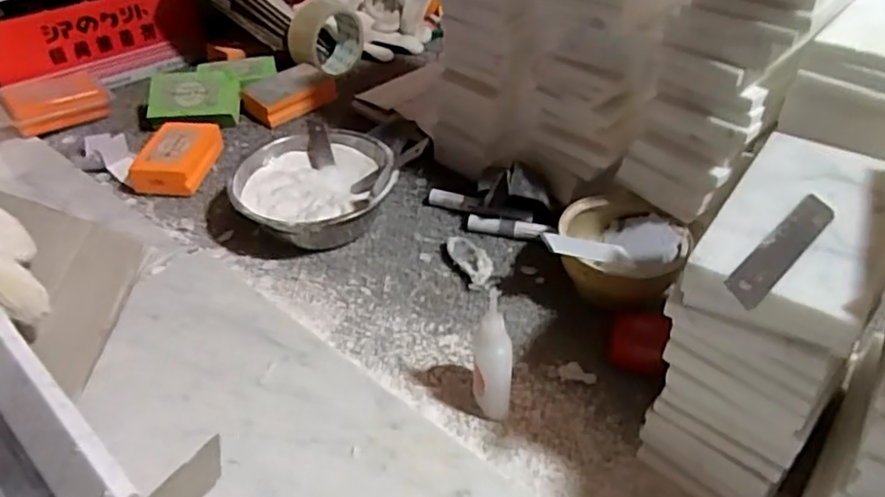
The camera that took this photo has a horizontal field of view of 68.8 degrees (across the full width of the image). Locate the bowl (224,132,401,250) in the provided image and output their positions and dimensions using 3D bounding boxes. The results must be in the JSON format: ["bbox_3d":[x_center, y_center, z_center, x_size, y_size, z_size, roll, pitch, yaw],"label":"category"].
[{"bbox_3d":[-0.114,-0.050,0.591,0.138,0.061,0.133,0,41,0],"label":"bowl"}]

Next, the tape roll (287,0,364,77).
[{"bbox_3d":[-0.147,-0.262,0.808,0.048,0.089,0.089,29,49,30],"label":"tape roll"}]

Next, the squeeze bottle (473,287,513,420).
[{"bbox_3d":[0.033,0.070,0.412,0.024,0.093,0.017,13,43,15],"label":"squeeze bottle"}]

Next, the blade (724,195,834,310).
[{"bbox_3d":[0.164,-0.001,0.311,0.098,0.004,0.017,-33,51,-33],"label":"blade"}]

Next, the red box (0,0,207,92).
[{"bbox_3d":[-0.431,-0.281,0.785,0.238,0.135,0.099,-26,48,-26],"label":"red box"}]

